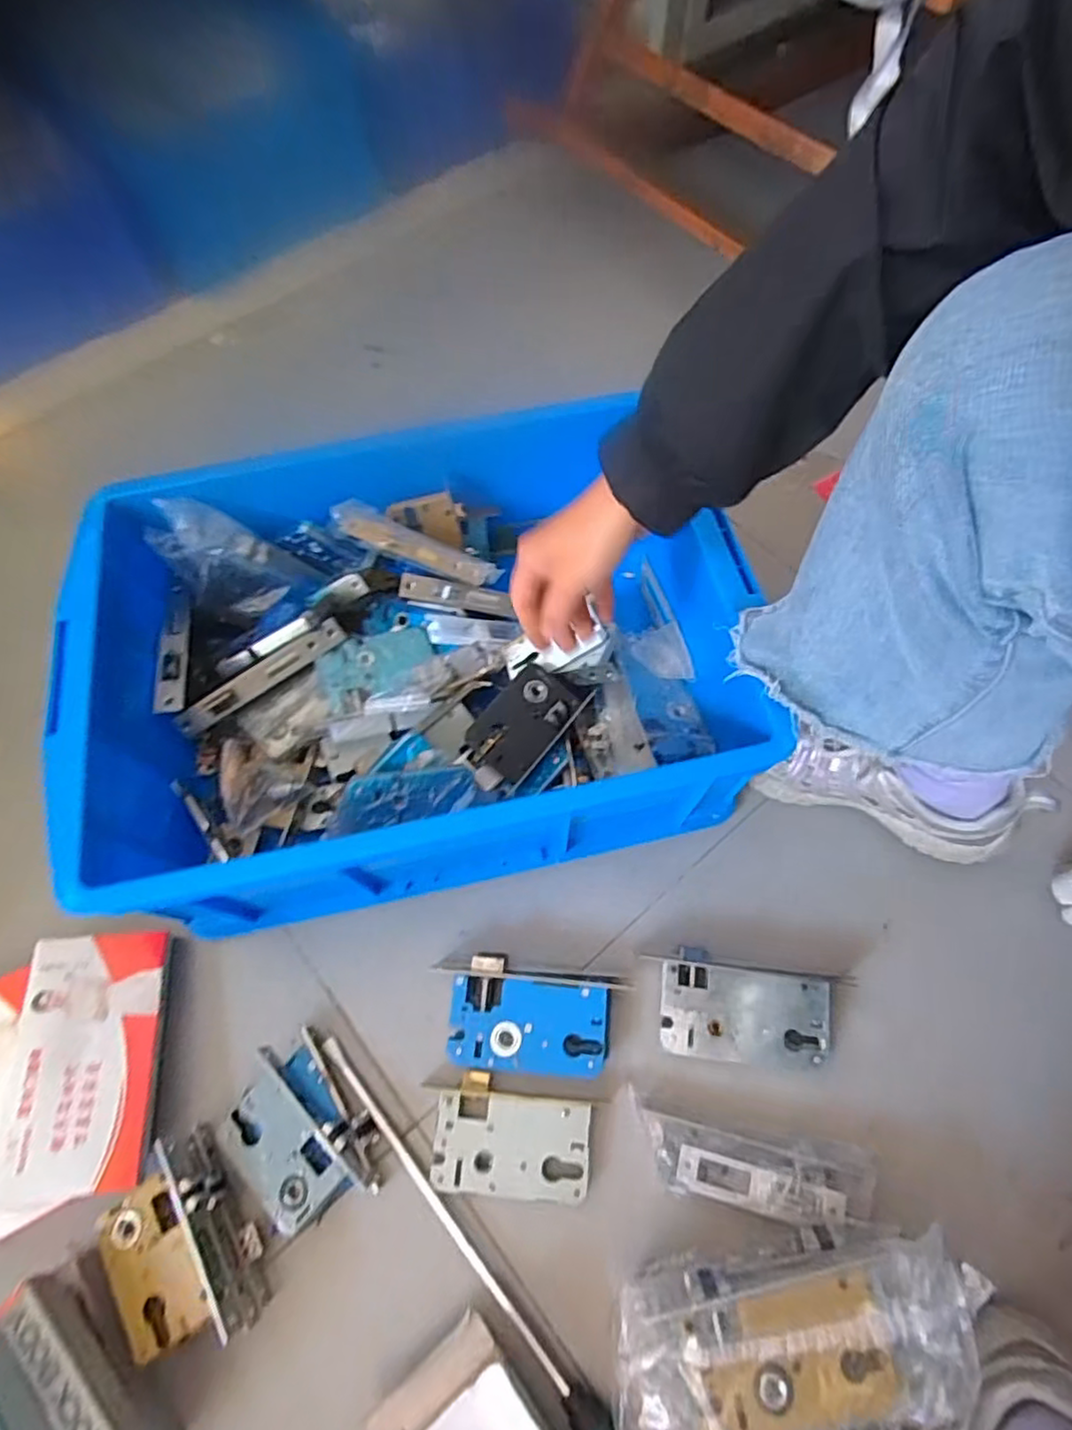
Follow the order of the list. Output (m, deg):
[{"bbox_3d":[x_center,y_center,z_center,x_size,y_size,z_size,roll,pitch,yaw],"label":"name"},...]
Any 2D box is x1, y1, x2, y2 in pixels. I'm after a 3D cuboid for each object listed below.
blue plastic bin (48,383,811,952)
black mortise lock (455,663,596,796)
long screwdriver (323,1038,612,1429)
[{"bbox_3d":[-0.097,-0.041,0.566,0.480,0.176,0.346,-11,66,-4],"label":"blue plastic bin"},{"bbox_3d":[-0.013,0.006,0.565,0.065,0.020,0.115,35,71,15],"label":"black mortise lock"},{"bbox_3d":[-0.028,0.381,0.445,0.028,0.039,0.387,-39,71,-15],"label":"long screwdriver"}]

